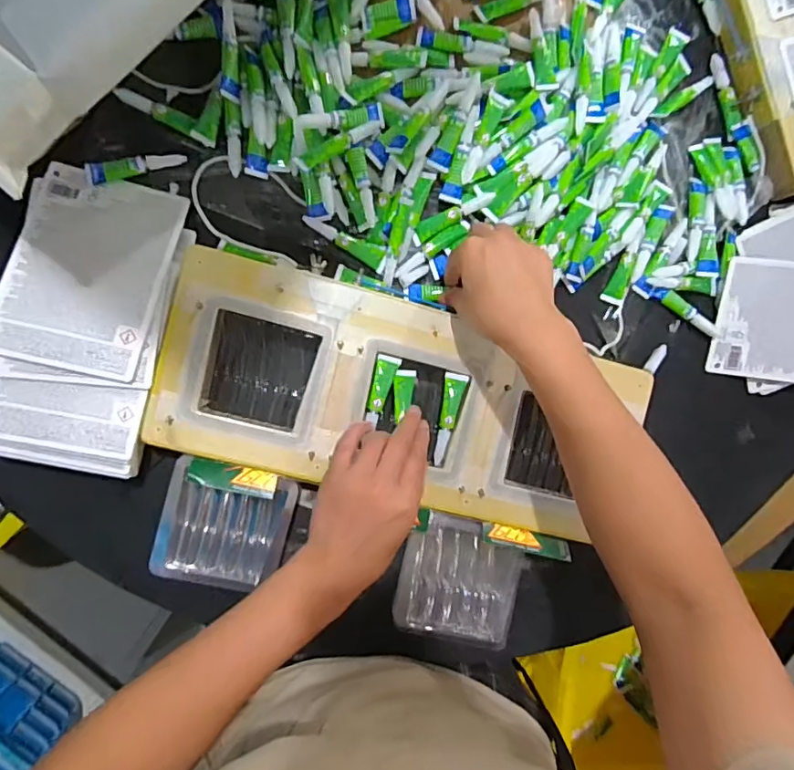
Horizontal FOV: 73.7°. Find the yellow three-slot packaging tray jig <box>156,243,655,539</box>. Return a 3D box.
[{"bbox_3d":[0.005,0.015,0.462,0.404,0.015,0.174,18,89,-8],"label":"yellow three-slot packaging tray jig"}]

